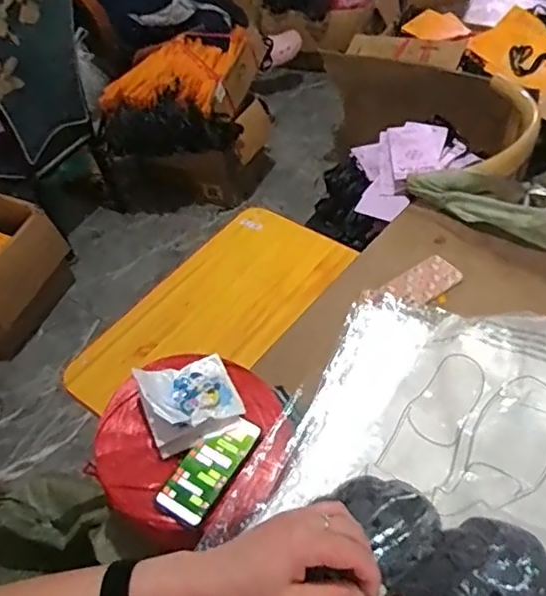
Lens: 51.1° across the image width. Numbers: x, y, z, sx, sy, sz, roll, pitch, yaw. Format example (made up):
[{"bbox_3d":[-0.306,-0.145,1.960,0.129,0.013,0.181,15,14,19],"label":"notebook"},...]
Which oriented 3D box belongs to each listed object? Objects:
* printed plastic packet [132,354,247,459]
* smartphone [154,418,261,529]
[{"bbox_3d":[-0.121,0.140,0.816,0.131,0.056,0.122,-22,51,-13],"label":"printed plastic packet"},{"bbox_3d":[-0.086,0.229,0.778,0.068,0.012,0.155,25,56,24],"label":"smartphone"}]

